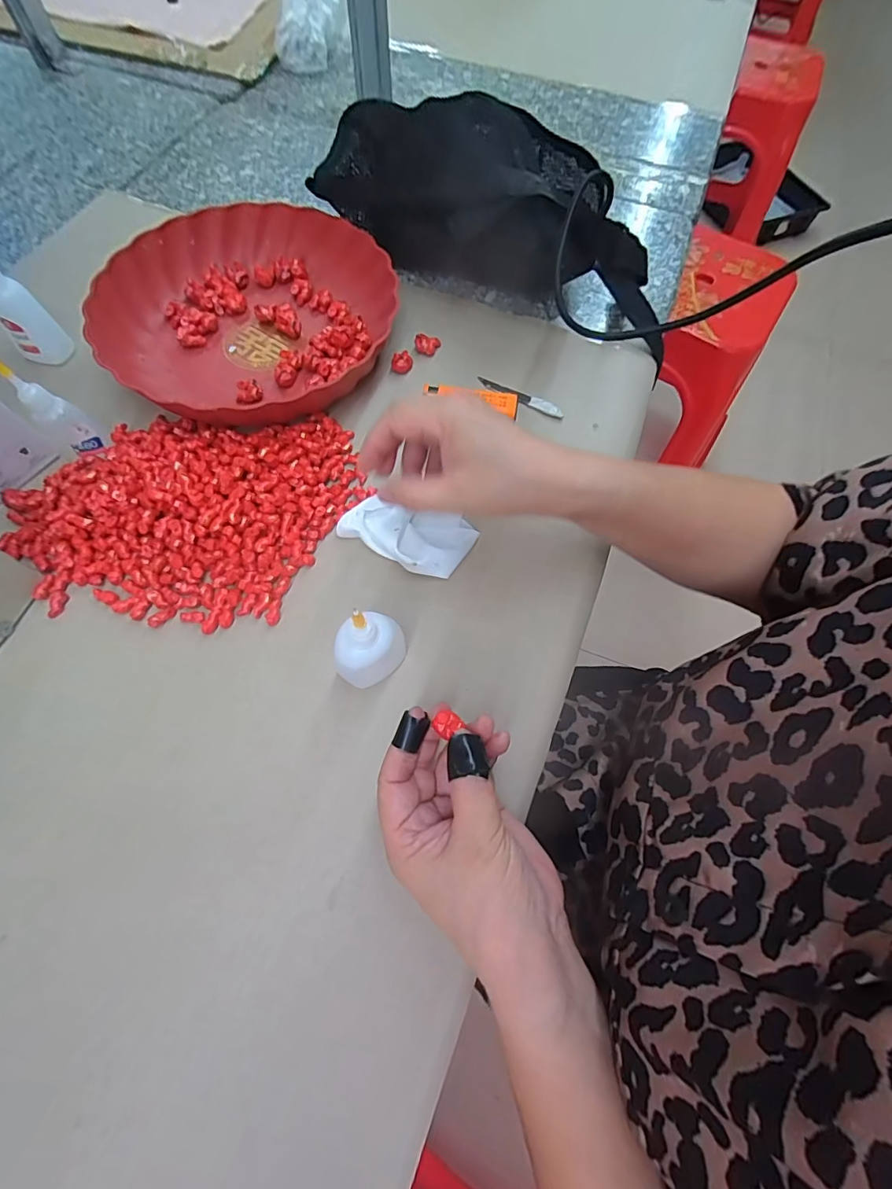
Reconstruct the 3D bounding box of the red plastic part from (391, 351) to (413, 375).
[{"bbox_3d":[-0.039,-0.206,0.423,0.019,0.018,0.012,-3,67,-2],"label":"red plastic part"}]

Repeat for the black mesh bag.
[{"bbox_3d":[0.050,-0.333,0.424,0.335,0.118,0.100,20,68,7],"label":"black mesh bag"}]

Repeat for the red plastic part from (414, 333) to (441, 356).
[{"bbox_3d":[-0.017,-0.227,0.433,0.023,0.019,0.014,-3,67,-2],"label":"red plastic part"}]

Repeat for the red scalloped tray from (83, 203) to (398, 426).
[{"bbox_3d":[-0.170,-0.243,0.417,0.247,0.048,0.242,30,70,11],"label":"red scalloped tray"}]

